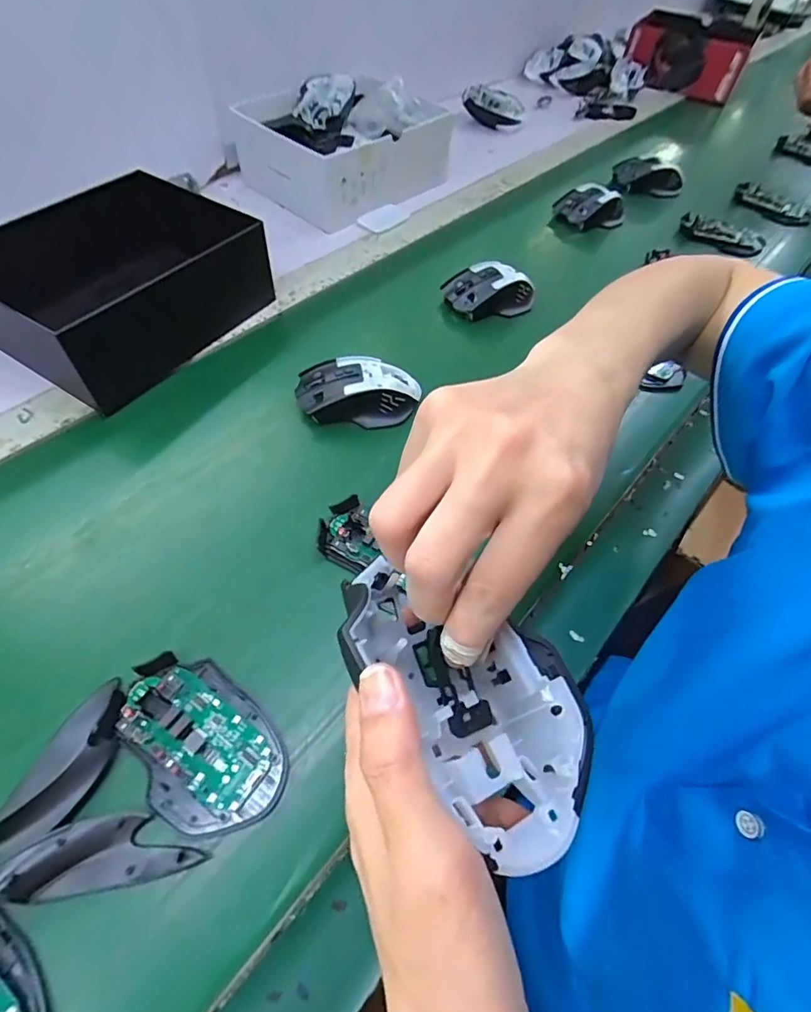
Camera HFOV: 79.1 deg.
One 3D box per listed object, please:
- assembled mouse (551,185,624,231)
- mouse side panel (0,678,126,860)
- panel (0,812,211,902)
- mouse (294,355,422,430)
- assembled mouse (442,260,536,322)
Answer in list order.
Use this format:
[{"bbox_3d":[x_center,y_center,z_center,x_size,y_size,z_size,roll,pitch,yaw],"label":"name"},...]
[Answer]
[{"bbox_3d":[0.267,-0.418,0.686,0.103,0.037,0.065,-12,57,-11],"label":"assembled mouse"},{"bbox_3d":[-0.192,0.146,0.281,0.038,0.011,0.089,13,56,6],"label":"mouse side panel"},{"bbox_3d":[-0.161,0.183,0.260,0.096,0.016,0.032,-5,56,-7],"label":"panel"},{"bbox_3d":[-0.043,-0.106,0.456,0.111,0.039,0.059,0,55,-4],"label":"mouse"},{"bbox_3d":[0.096,-0.244,0.560,0.104,0.042,0.059,-12,57,-12],"label":"assembled mouse"}]

